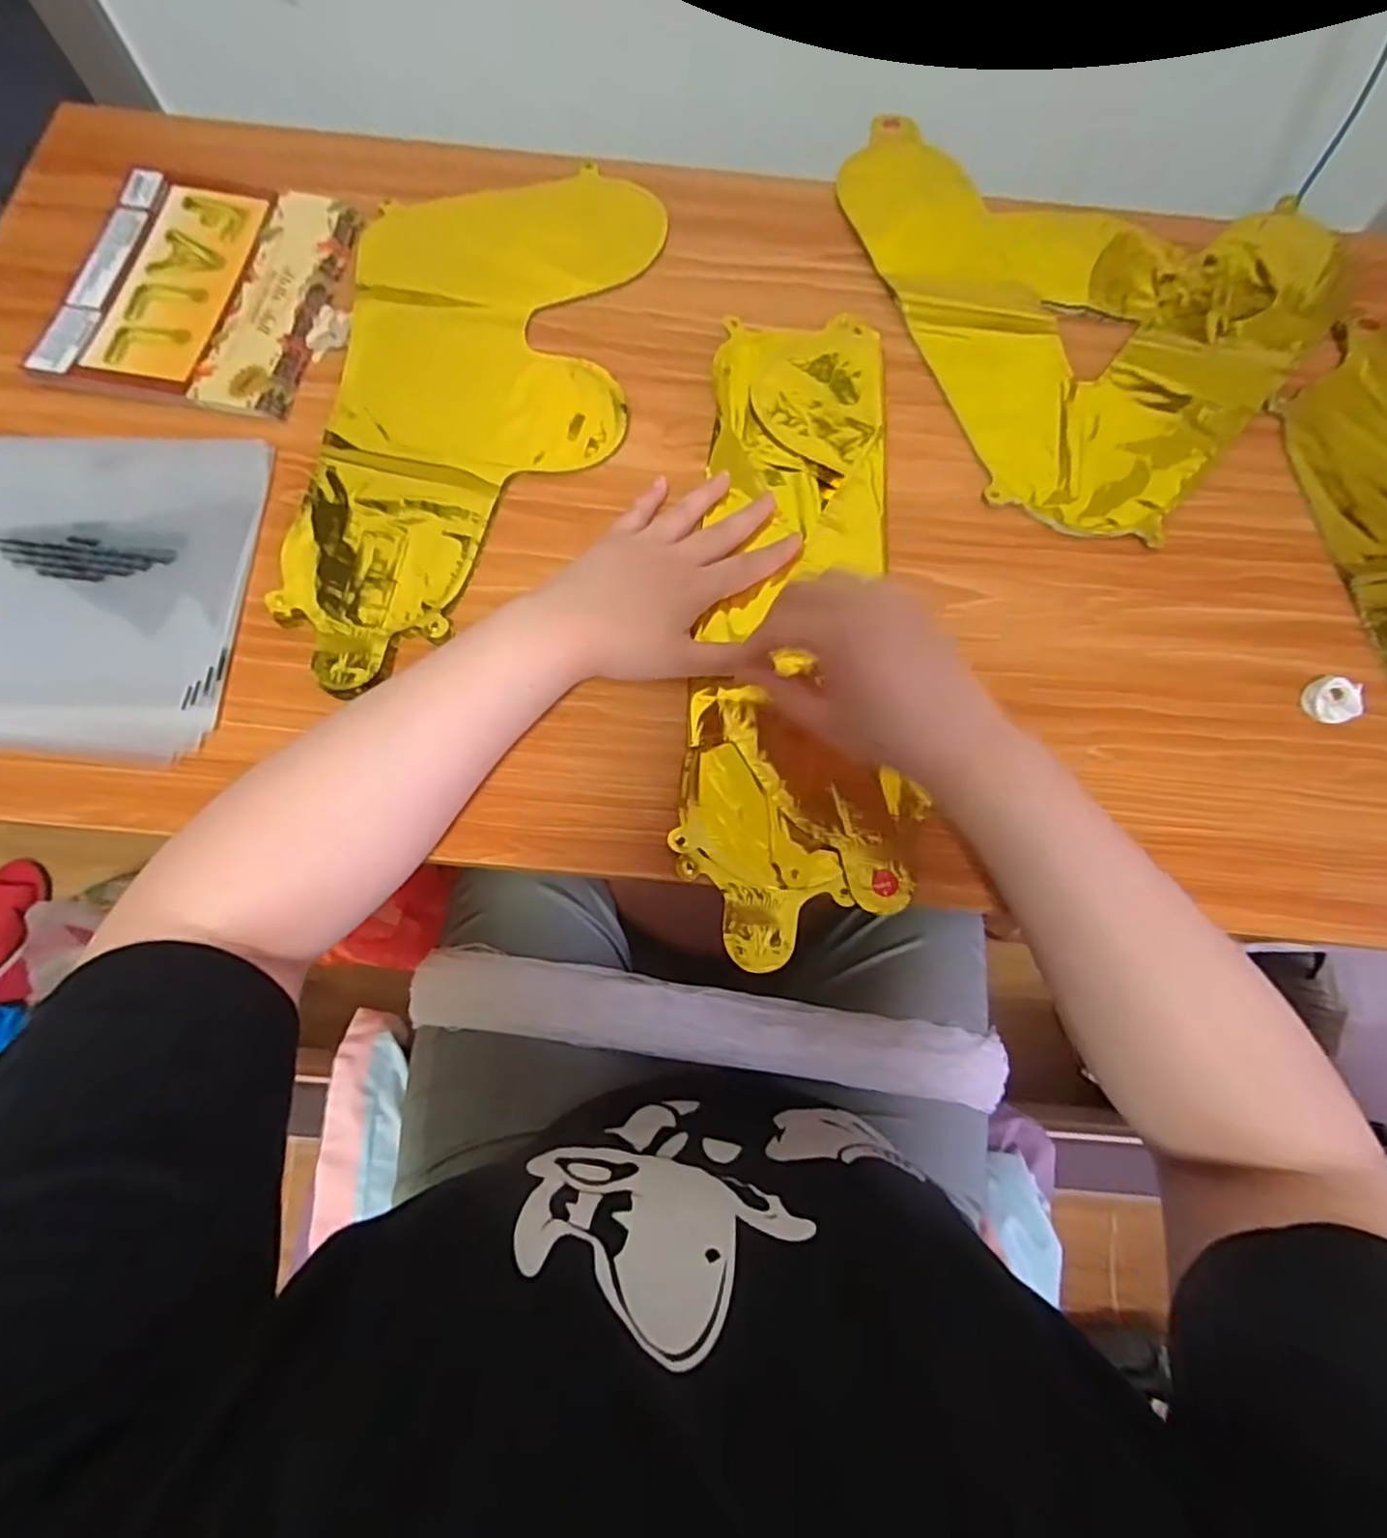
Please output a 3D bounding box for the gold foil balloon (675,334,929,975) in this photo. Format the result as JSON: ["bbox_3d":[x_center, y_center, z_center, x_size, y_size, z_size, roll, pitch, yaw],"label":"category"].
[{"bbox_3d":[0.071,-0.102,0.422,0.133,0.015,0.425,6,76,0],"label":"gold foil balloon"}]

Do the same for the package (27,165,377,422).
[{"bbox_3d":[-0.334,-0.333,0.470,0.174,0.012,0.186,9,74,0],"label":"package"}]

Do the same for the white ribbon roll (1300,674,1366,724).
[{"bbox_3d":[0.391,-0.043,0.413,0.031,0.010,0.029,1,74,-2],"label":"white ribbon roll"}]

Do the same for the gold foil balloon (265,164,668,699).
[{"bbox_3d":[-0.144,-0.248,0.452,0.197,0.011,0.403,4,74,-1],"label":"gold foil balloon"}]

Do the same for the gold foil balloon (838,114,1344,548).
[{"bbox_3d":[0.311,-0.361,0.505,0.325,0.017,0.374,-20,76,-7],"label":"gold foil balloon"}]

